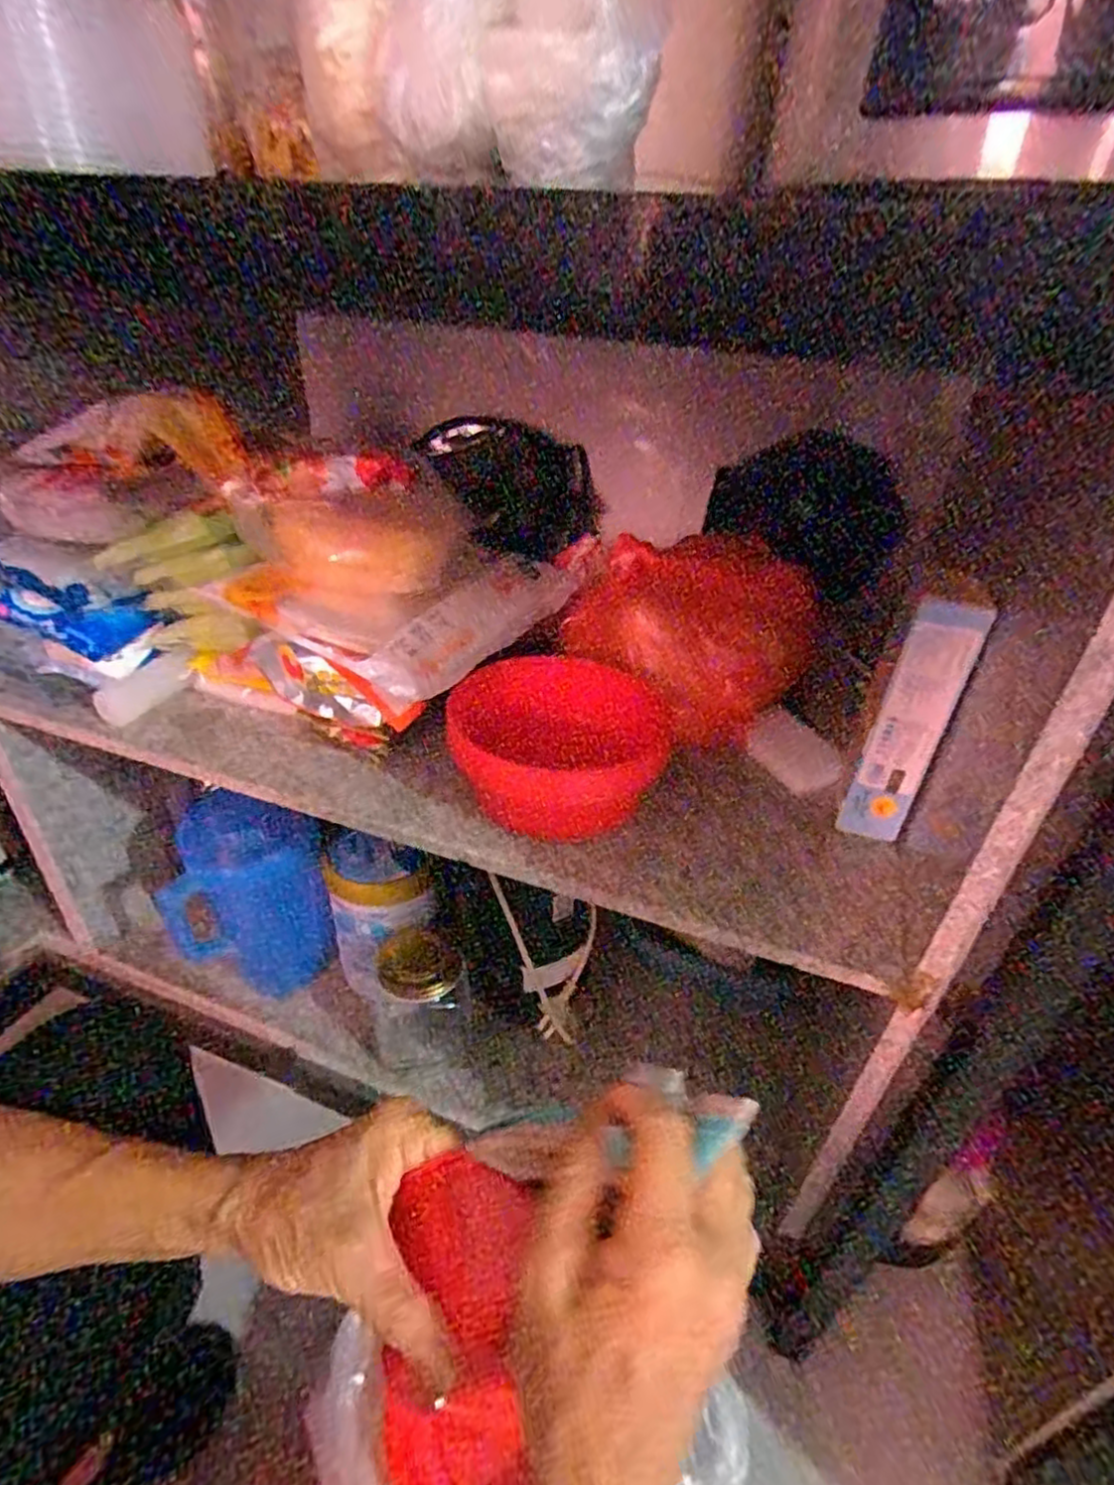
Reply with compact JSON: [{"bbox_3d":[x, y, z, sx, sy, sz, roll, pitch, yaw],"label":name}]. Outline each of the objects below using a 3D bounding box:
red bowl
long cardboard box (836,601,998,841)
[{"bbox_3d":[0.004,-0.006,0.585,0.151,0.072,0.167,25,40,29],"label":"red bowl"},{"bbox_3d":[0.252,-0.007,0.506,0.045,0.189,0.022,24,39,28],"label":"long cardboard box"}]

